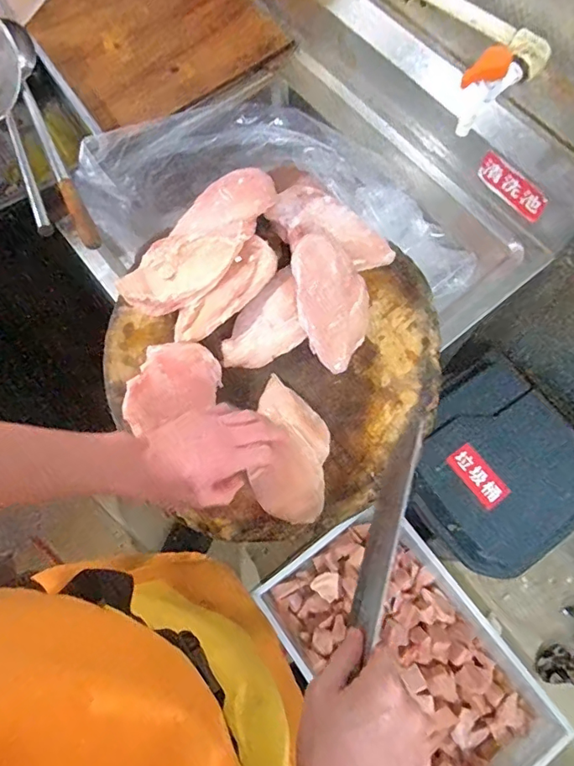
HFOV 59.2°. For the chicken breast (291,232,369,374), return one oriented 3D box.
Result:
[{"bbox_3d":[0.059,-0.099,0.628,0.092,0.026,0.168,-9,102,-11],"label":"chicken breast"}]

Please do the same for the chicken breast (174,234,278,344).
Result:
[{"bbox_3d":[-0.078,-0.113,0.641,0.162,0.025,0.056,-45,76,-1],"label":"chicken breast"}]

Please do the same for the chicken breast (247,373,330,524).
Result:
[{"bbox_3d":[0.005,0.072,0.575,0.084,0.029,0.163,-3,67,0],"label":"chicken breast"}]

